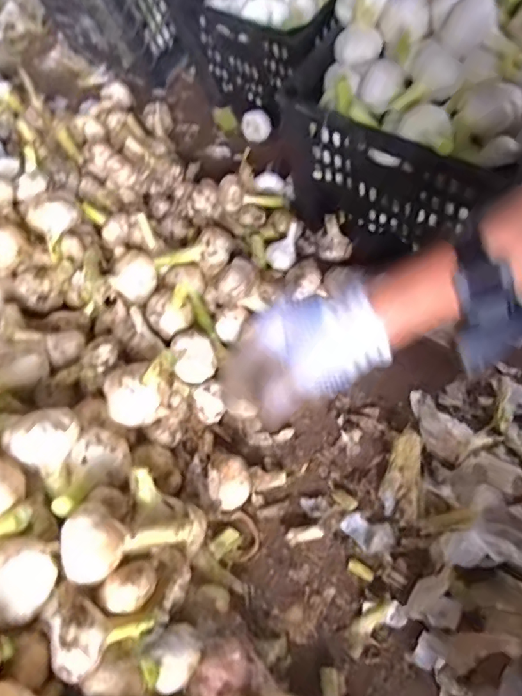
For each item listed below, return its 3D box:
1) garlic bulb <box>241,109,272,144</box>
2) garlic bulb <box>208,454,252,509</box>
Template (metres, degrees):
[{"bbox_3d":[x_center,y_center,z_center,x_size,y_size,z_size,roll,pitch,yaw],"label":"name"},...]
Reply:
[{"bbox_3d":[-0.007,-0.388,0.894,0.045,0.051,0.051,-36,62,-24],"label":"garlic bulb"},{"bbox_3d":[-0.032,0.137,0.514,0.042,0.043,0.052,-7,55,-7],"label":"garlic bulb"}]

